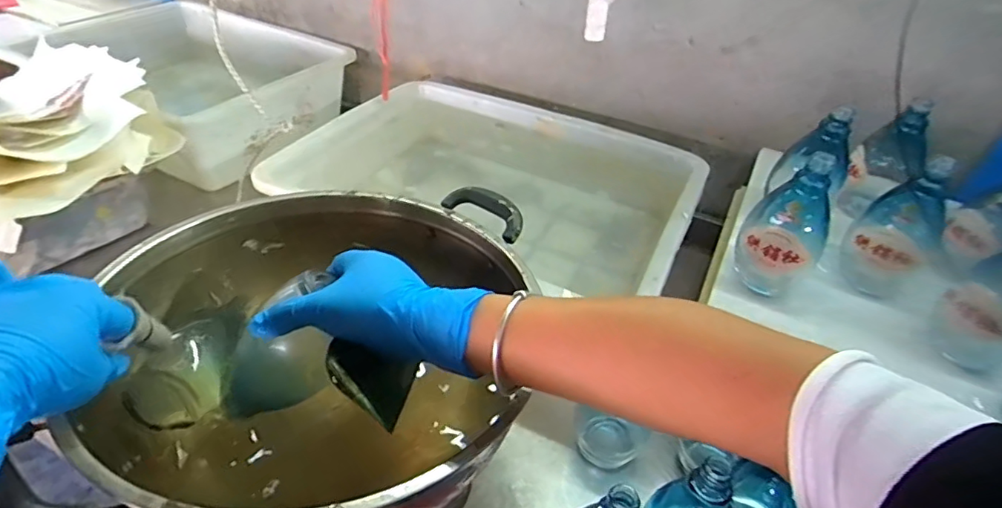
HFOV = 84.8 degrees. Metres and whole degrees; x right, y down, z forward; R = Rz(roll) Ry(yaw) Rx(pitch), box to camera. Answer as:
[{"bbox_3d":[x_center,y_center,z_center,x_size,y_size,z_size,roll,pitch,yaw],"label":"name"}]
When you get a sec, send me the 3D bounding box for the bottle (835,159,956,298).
[{"bbox_3d":[0.391,-0.027,0.536,0.071,0.139,0.072,-31,53,-32],"label":"bottle"}]

